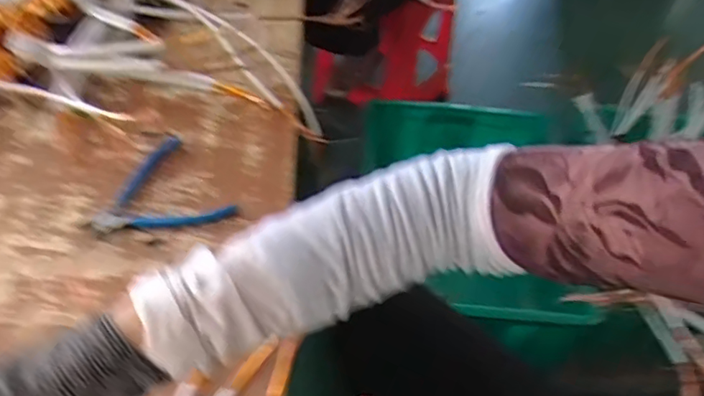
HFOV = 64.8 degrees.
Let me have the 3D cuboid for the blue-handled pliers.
[{"bbox_3d":[-0.177,-0.005,0.576,0.121,0.010,0.143,15,50,9],"label":"blue-handled pliers"}]

